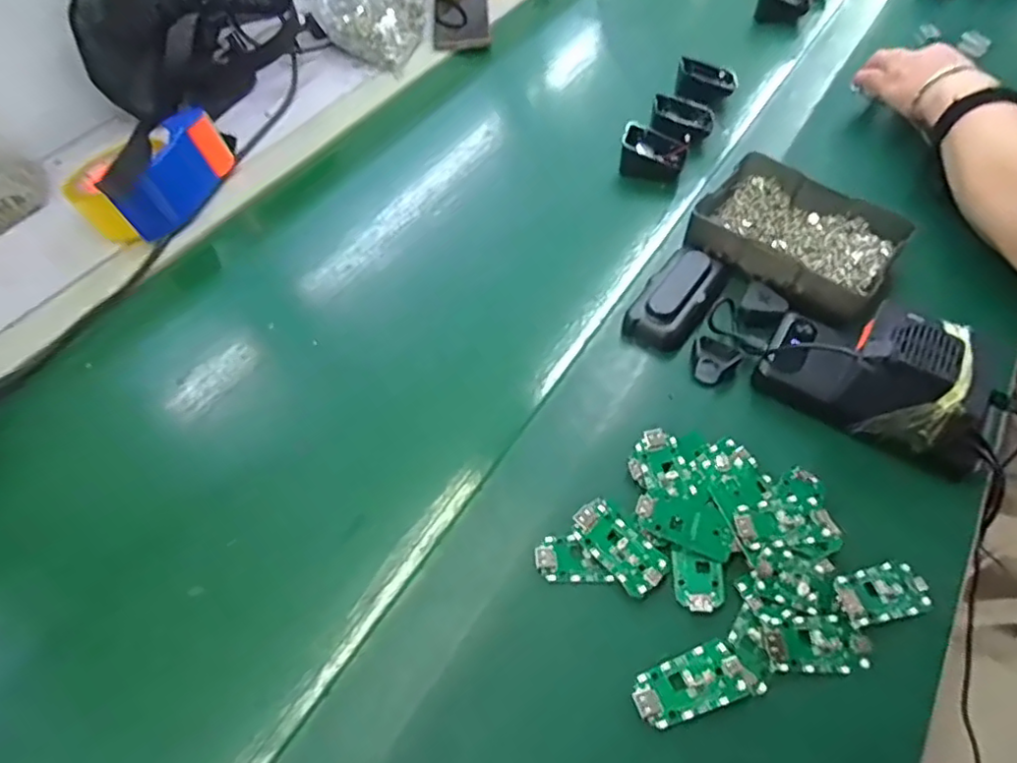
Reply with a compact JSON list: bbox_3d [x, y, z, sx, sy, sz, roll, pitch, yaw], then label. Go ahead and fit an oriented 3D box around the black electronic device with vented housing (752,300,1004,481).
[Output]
[{"bbox_3d":[0.266,-0.008,0.411,0.152,0.076,0.071,30,61,23],"label":"black electronic device with vented housing"}]

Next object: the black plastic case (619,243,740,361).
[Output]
[{"bbox_3d":[0.145,-0.071,0.495,0.055,0.025,0.109,28,60,22],"label":"black plastic case"}]

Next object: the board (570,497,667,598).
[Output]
[{"bbox_3d":[0.072,0.107,0.381,0.033,0.013,0.063,-37,60,-22],"label":"board"}]

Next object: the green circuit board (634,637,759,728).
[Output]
[{"bbox_3d":[0.106,0.176,0.339,0.067,0.008,0.032,-21,57,-6],"label":"green circuit board"}]

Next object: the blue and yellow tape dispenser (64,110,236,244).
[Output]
[{"bbox_3d":[-0.367,-0.221,0.602,0.098,0.071,0.162,20,57,18],"label":"blue and yellow tape dispenser"}]

